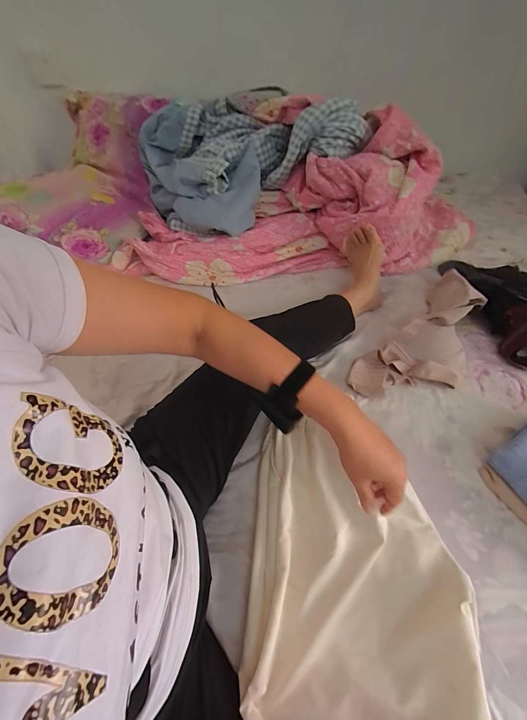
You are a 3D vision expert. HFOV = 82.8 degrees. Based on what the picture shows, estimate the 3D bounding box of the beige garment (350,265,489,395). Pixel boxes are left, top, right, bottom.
[{"bbox_3d":[0.361,-0.039,0.647,0.374,0.087,0.176,-38,61,-20],"label":"beige garment"}]

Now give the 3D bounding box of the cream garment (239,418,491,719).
[{"bbox_3d":[0.129,0.290,0.442,0.282,0.064,0.401,3,55,6],"label":"cream garment"}]

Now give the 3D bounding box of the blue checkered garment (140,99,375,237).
[{"bbox_3d":[-0.049,-0.538,0.797,0.507,0.212,0.320,-19,56,-11],"label":"blue checkered garment"}]

